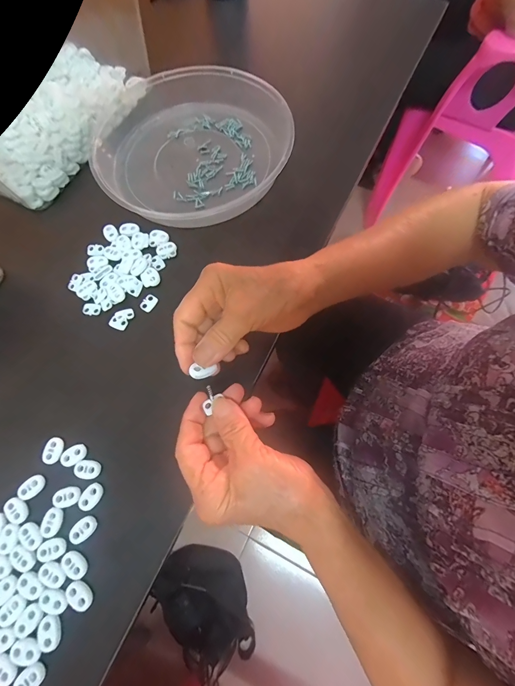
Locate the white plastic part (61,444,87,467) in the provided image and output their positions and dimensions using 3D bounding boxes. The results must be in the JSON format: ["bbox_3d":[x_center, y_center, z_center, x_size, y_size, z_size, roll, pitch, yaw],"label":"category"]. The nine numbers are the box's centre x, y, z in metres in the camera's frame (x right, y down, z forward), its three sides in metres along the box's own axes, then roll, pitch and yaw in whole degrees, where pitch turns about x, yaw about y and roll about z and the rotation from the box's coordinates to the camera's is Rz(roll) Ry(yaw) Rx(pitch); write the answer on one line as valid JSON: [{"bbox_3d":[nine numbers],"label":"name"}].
[{"bbox_3d":[-0.164,0.101,0.277,0.021,0.004,0.016,-28,71,-8],"label":"white plastic part"}]

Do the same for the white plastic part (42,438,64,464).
[{"bbox_3d":[-0.184,0.096,0.277,0.016,0.004,0.022,1,69,3],"label":"white plastic part"}]

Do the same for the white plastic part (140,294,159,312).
[{"bbox_3d":[-0.115,-0.042,0.329,0.013,0.004,0.020,26,73,12],"label":"white plastic part"}]

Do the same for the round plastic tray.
[{"bbox_3d":[-0.083,-0.255,0.383,0.231,0.037,0.221,-1,69,2],"label":"round plastic tray"}]

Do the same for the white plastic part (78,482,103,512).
[{"bbox_3d":[-0.143,0.132,0.266,0.016,0.004,0.021,33,74,14],"label":"white plastic part"}]

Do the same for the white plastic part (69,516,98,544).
[{"bbox_3d":[-0.145,0.154,0.255,0.016,0.004,0.022,41,76,16],"label":"white plastic part"}]

